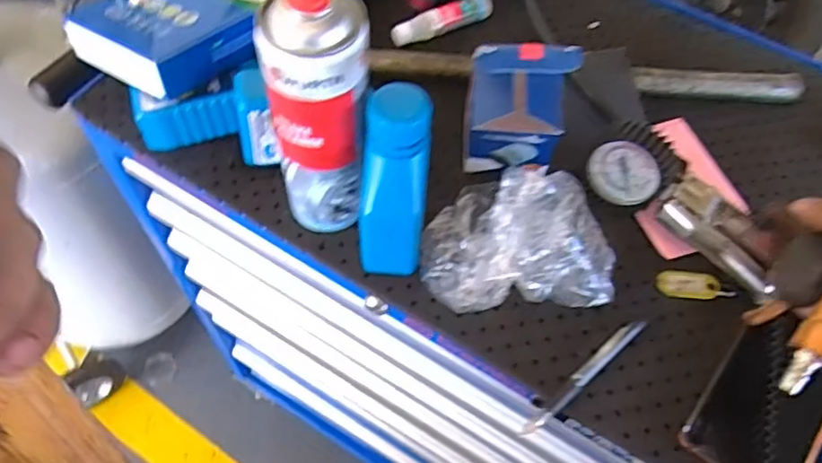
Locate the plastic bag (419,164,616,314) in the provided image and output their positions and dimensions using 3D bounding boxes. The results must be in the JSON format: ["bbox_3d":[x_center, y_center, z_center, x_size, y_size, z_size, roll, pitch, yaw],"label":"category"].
[{"bbox_3d":[0.085,0.008,0.466,0.148,0.091,0.101,22,61,10],"label":"plastic bag"}]

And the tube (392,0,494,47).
[{"bbox_3d":[0.033,-0.214,0.630,0.111,0.022,0.018,-21,63,-15],"label":"tube"}]

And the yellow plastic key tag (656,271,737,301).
[{"bbox_3d":[0.229,0.044,0.504,0.056,0.012,0.021,6,59,0],"label":"yellow plastic key tag"}]

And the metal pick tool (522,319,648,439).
[{"bbox_3d":[0.130,0.107,0.462,0.123,0.013,0.013,-38,68,-22],"label":"metal pick tool"}]

